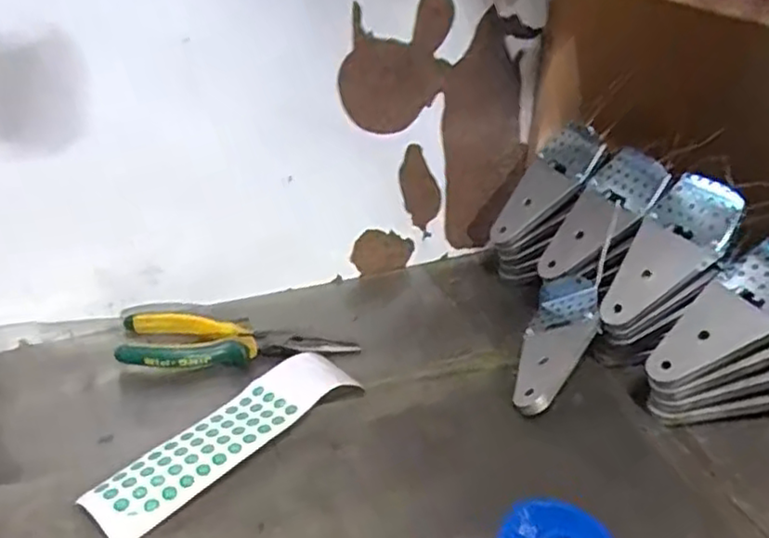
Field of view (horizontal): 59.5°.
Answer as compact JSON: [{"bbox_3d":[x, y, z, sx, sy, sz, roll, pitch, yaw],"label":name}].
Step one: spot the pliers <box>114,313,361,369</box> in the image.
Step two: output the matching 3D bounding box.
[{"bbox_3d":[-0.122,0.059,0.574,0.190,0.026,0.056,-2,31,-6],"label":"pliers"}]

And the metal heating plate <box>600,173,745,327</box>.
[{"bbox_3d":[0.235,-0.013,0.560,0.013,0.143,0.067,36,4,-44],"label":"metal heating plate"}]

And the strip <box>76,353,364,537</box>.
[{"bbox_3d":[-0.114,0.121,0.492,0.057,0.019,0.208,27,39,35],"label":"strip"}]

